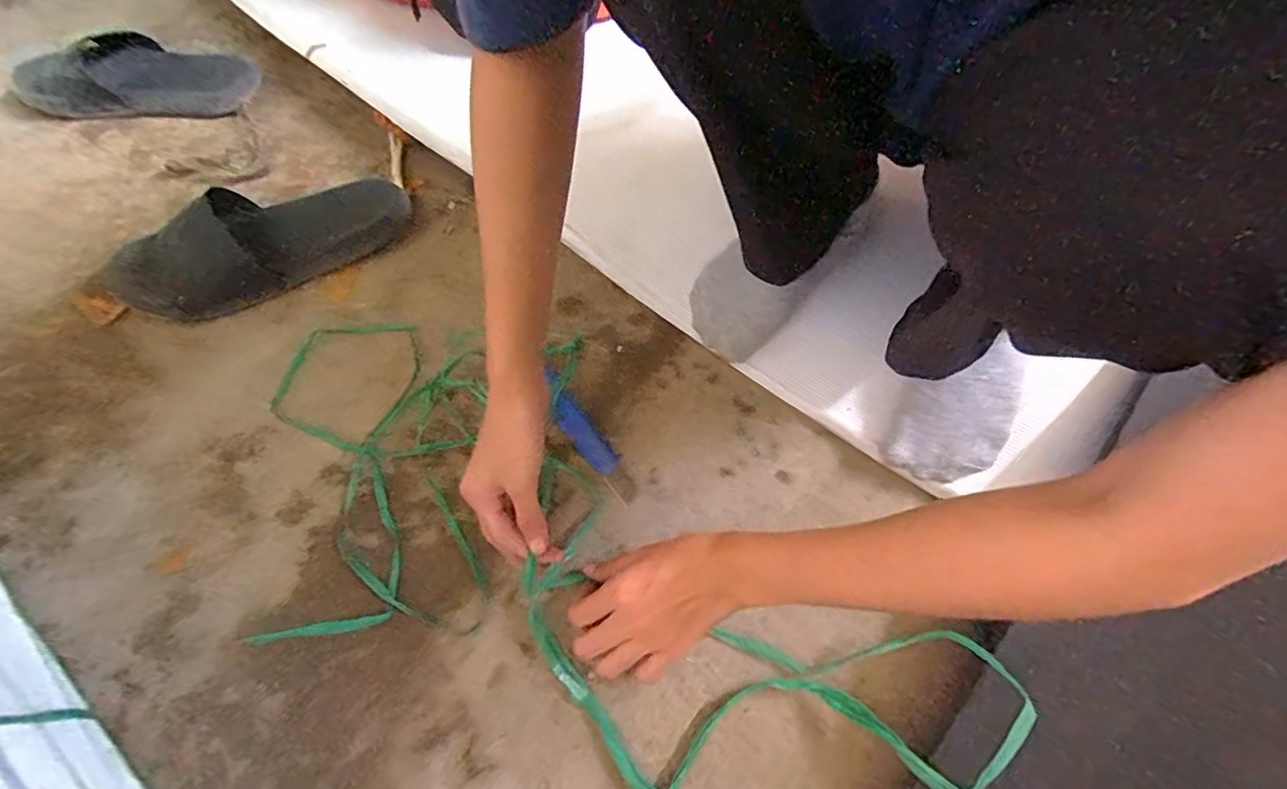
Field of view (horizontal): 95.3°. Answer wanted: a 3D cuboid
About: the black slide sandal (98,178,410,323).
[{"bbox_3d":[-0.389,-0.161,0.594,0.280,0.051,0.116,-30,65,-14],"label":"black slide sandal"}]

